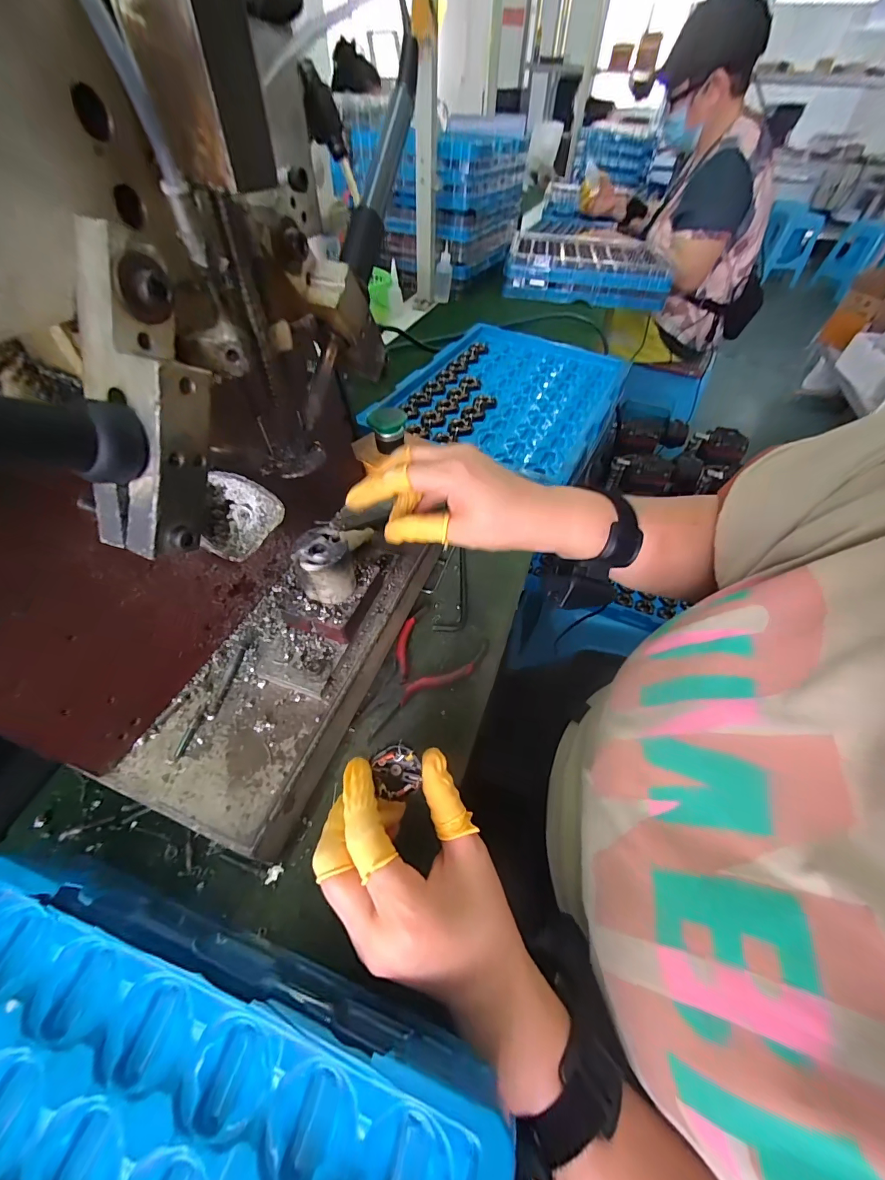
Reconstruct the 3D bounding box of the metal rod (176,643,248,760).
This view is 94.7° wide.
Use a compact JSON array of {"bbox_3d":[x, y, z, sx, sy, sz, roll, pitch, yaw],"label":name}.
[{"bbox_3d":[-0.146,0.068,0.264,0.010,0.006,0.080,11,51,7],"label":"metal rod"}]

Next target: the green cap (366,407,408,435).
[{"bbox_3d":[-0.054,-0.167,0.400,0.036,0.013,0.030,2,51,-1],"label":"green cap"}]

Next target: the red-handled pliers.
[{"bbox_3d":[-0.023,0.067,0.329,0.070,0.010,0.117,31,55,20],"label":"red-handled pliers"}]

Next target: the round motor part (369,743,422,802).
[{"bbox_3d":[-0.026,0.103,0.236,0.027,0.011,0.027,0,92,-4],"label":"round motor part"}]

